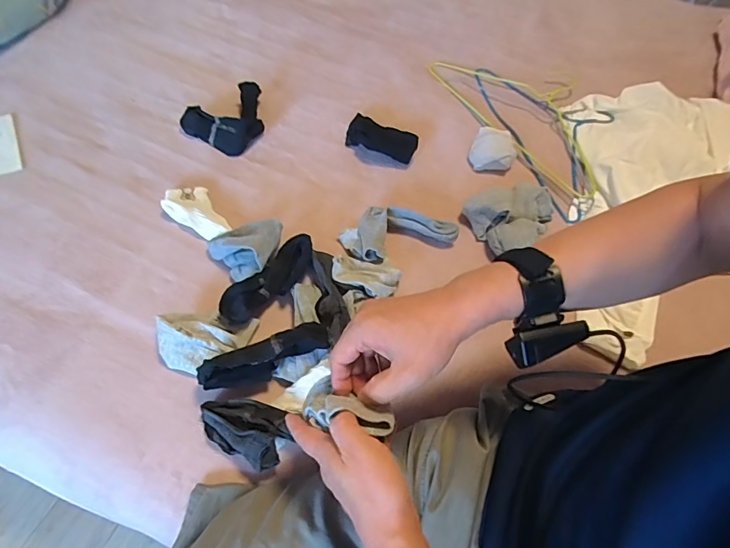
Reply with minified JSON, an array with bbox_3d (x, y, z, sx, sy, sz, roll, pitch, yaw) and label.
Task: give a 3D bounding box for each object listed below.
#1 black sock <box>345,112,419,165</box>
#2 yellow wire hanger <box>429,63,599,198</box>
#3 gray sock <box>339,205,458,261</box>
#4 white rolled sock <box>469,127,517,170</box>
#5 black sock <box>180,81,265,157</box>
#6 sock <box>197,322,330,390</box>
[{"bbox_3d":[0.029,-0.241,0.791,0.132,0.033,0.088,22,58,10],"label":"black sock"},{"bbox_3d":[0.335,-0.322,0.869,0.224,0.029,0.432,-24,62,-19],"label":"yellow wire hanger"},{"bbox_3d":[0.050,-0.067,0.684,0.169,0.040,0.088,-18,60,-16],"label":"gray sock"},{"bbox_3d":[0.229,-0.222,0.797,0.079,0.038,0.078,15,57,5],"label":"white rolled sock"},{"bbox_3d":[-0.232,-0.275,0.789,0.159,0.045,0.112,-35,66,-24],"label":"black sock"},{"bbox_3d":[-0.122,0.103,0.552,0.159,0.055,0.046,-14,59,-14],"label":"sock"}]

